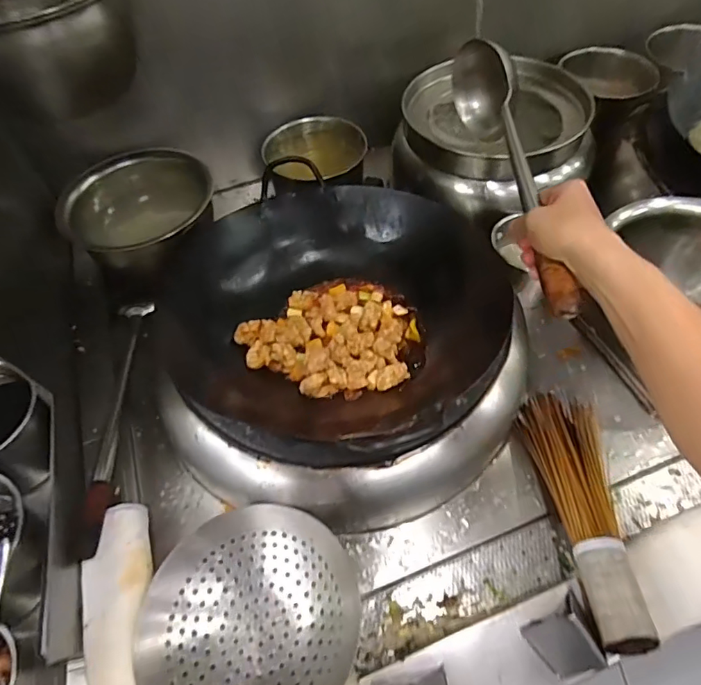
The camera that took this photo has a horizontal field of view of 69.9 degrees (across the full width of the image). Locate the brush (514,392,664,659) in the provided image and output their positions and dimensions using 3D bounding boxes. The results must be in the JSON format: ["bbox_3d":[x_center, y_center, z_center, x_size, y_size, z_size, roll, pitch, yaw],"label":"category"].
[{"bbox_3d":[0.273,0.185,0.582,0.087,0.074,0.296,-3,52,3],"label":"brush"}]

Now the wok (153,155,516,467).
[{"bbox_3d":[-0.039,-0.045,0.708,0.473,0.118,0.423,31,61,26],"label":"wok"}]

